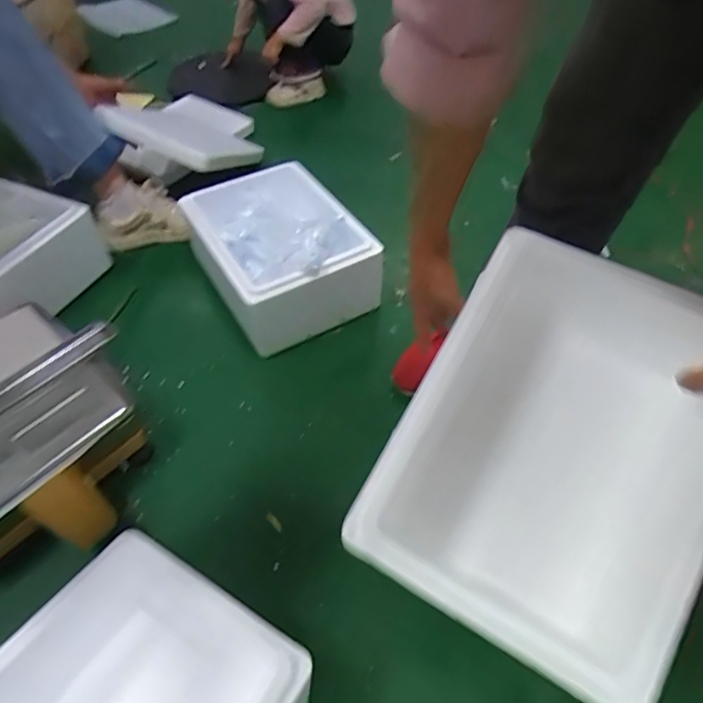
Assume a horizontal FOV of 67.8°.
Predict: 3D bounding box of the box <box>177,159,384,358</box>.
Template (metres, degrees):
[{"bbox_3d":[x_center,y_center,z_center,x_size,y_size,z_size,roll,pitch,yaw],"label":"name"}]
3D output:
[{"bbox_3d":[-0.146,-0.198,1.016,0.273,0.164,0.369,-30,53,-20],"label":"box"}]

